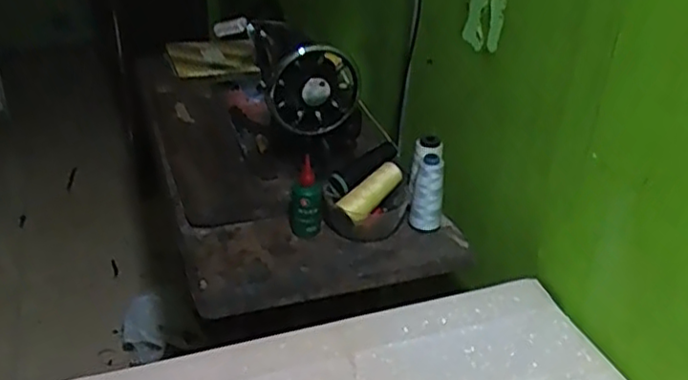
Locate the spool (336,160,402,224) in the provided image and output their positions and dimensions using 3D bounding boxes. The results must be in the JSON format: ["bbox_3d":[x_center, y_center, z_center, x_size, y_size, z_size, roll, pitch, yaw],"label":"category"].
[{"bbox_3d":[0.038,0.005,0.979,0.036,0.037,0.121,26,54,36],"label":"spool"}]

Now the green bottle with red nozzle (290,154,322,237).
[{"bbox_3d":[-0.053,0.009,0.955,0.042,0.106,0.041,-2,30,-7],"label":"green bottle with red nozzle"}]

